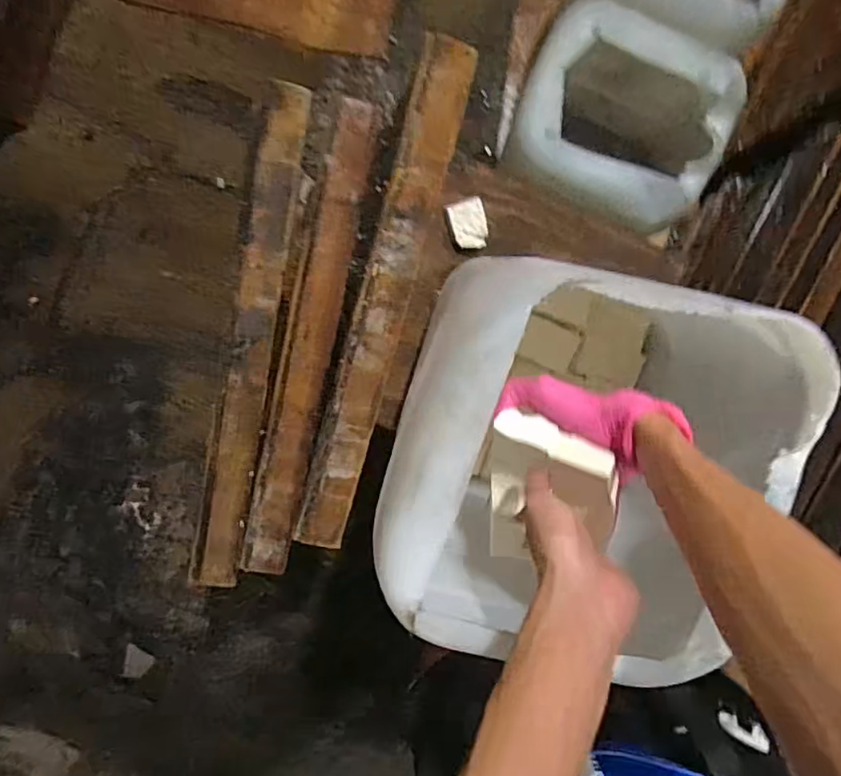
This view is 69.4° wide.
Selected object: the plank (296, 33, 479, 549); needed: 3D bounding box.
[{"bbox_3d":[-0.041,-0.086,0.661,0.054,0.029,0.545,16,99,1],"label":"plank"}]

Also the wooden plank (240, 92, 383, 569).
[{"bbox_3d":[-0.122,-0.045,0.666,0.054,0.010,0.517,11,97,-15],"label":"wooden plank"}]

